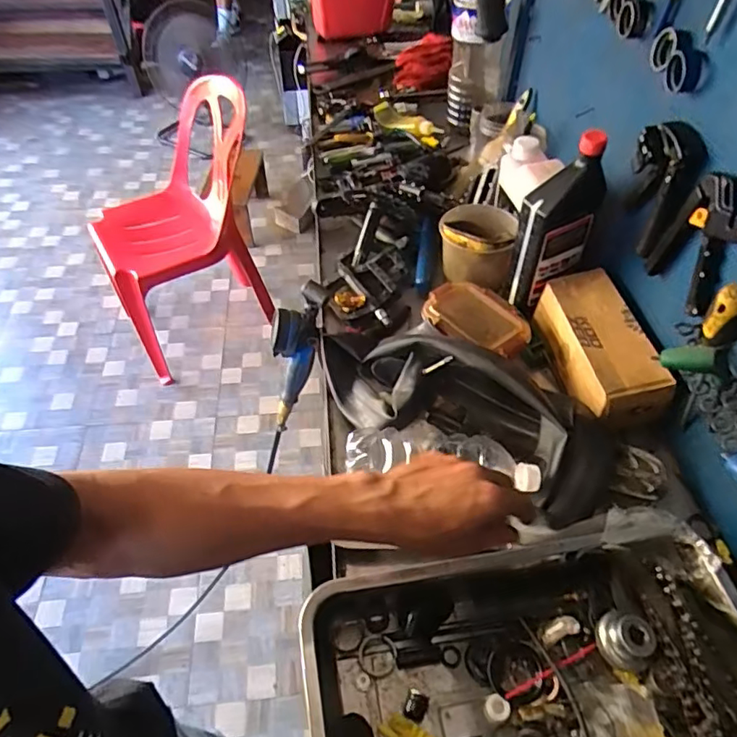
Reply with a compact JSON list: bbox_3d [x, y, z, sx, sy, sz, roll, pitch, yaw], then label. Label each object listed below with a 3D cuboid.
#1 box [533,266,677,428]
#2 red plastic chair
[{"bbox_3d":[0.302,-0.028,0.736,0.089,0.081,0.224,-7,51,-6],"label":"box"},{"bbox_3d":[-0.588,-0.437,1.730,0.487,0.786,0.441,-23,54,-18],"label":"red plastic chair"}]

